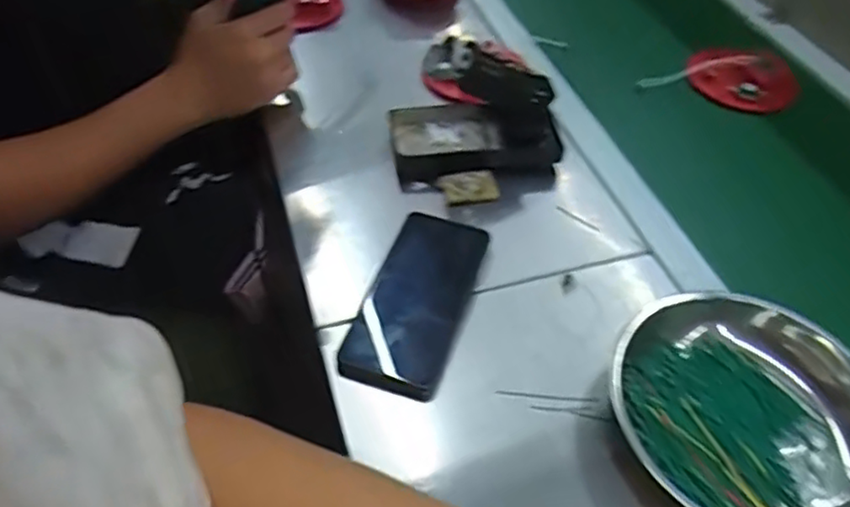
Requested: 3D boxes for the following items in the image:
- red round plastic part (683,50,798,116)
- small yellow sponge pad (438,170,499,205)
[{"bbox_3d":[0.361,-0.197,0.750,0.119,0.066,0.006,6,11,5],"label":"red round plastic part"},{"bbox_3d":[0.041,-0.063,0.615,0.051,0.008,0.037,-7,49,-10],"label":"small yellow sponge pad"}]

